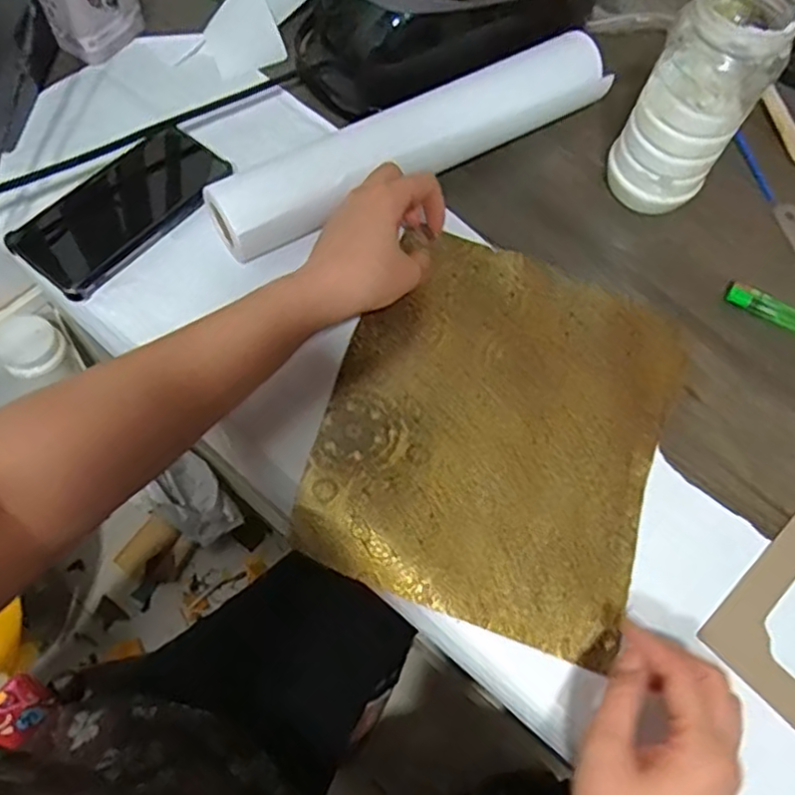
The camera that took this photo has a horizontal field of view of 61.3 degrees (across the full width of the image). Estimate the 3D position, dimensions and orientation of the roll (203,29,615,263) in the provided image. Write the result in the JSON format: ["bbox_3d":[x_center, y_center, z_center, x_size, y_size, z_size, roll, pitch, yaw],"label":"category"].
[{"bbox_3d":[0.018,-0.205,0.547,0.352,0.055,0.050,-30,72,-16],"label":"roll"}]

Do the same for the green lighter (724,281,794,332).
[{"bbox_3d":[0.302,-0.068,0.530,0.083,0.009,0.017,29,68,9],"label":"green lighter"}]

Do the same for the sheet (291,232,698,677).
[{"bbox_3d":[0.074,0.017,0.482,0.228,0.009,0.275,22,67,6],"label":"sheet"}]

